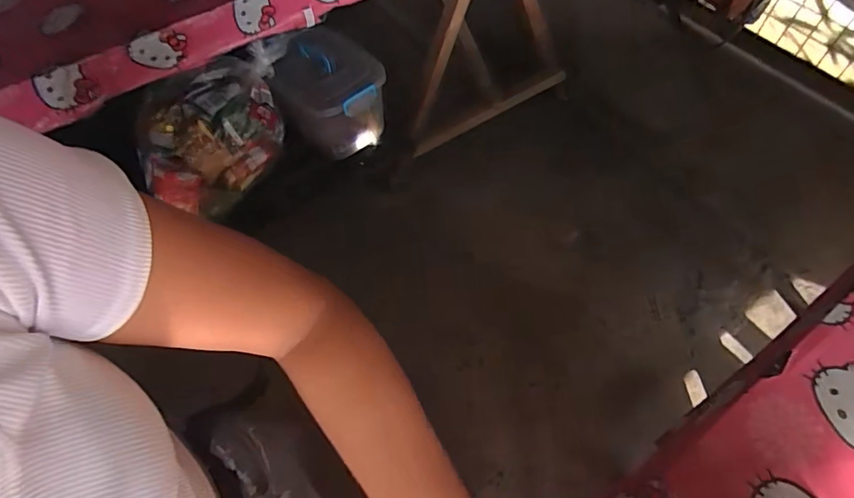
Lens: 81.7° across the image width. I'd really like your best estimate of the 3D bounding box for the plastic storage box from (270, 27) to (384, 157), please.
[{"bbox_3d":[-0.258,-0.406,1.295,0.294,0.195,0.242,34,64,19],"label":"plastic storage box"}]

